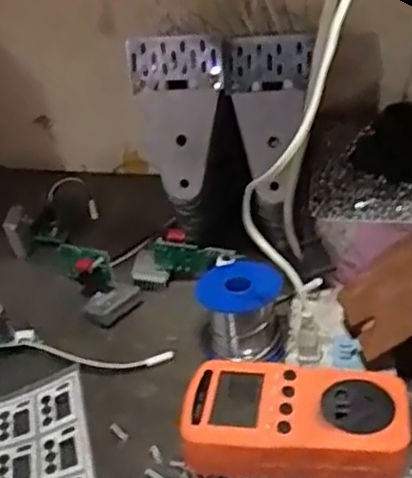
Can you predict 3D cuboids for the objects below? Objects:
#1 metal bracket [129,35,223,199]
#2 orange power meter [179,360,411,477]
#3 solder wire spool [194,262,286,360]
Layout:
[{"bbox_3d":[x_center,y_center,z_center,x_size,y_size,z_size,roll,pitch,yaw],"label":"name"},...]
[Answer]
[{"bbox_3d":[-0.020,-0.097,0.552,0.072,0.129,0.010,-3,17,8],"label":"metal bracket"},{"bbox_3d":[0.051,0.106,0.389,0.124,0.030,0.067,1,33,10],"label":"orange power meter"},{"bbox_3d":[0.028,0.056,0.521,0.064,0.056,0.064,-4,33,2],"label":"solder wire spool"}]

